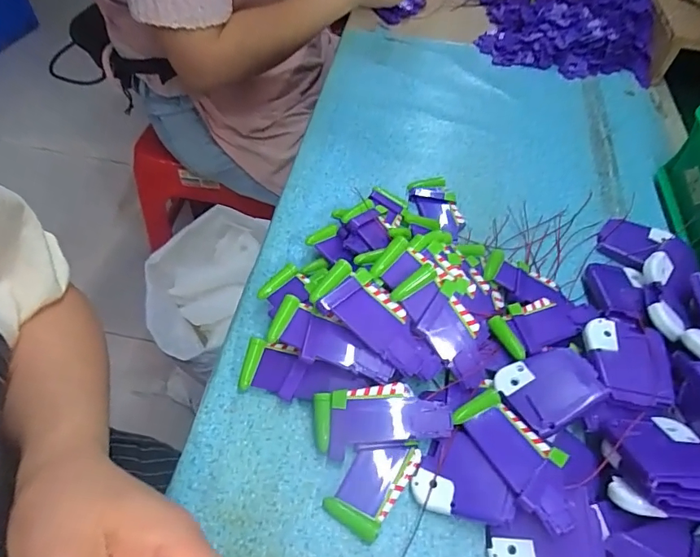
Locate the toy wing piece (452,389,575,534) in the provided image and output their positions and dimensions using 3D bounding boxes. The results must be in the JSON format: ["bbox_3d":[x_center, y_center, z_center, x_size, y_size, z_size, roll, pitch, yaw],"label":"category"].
[{"bbox_3d":[0.107,0.111,0.291,0.041,0.017,0.086,-30,61,-22],"label":"toy wing piece"}]

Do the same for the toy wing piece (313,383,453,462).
[{"bbox_3d":[0.021,0.093,0.311,0.089,0.013,0.040,-8,82,1],"label":"toy wing piece"}]

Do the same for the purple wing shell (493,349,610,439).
[{"bbox_3d":[0.136,0.072,0.312,0.060,0.013,0.050,-25,59,-19],"label":"purple wing shell"}]

